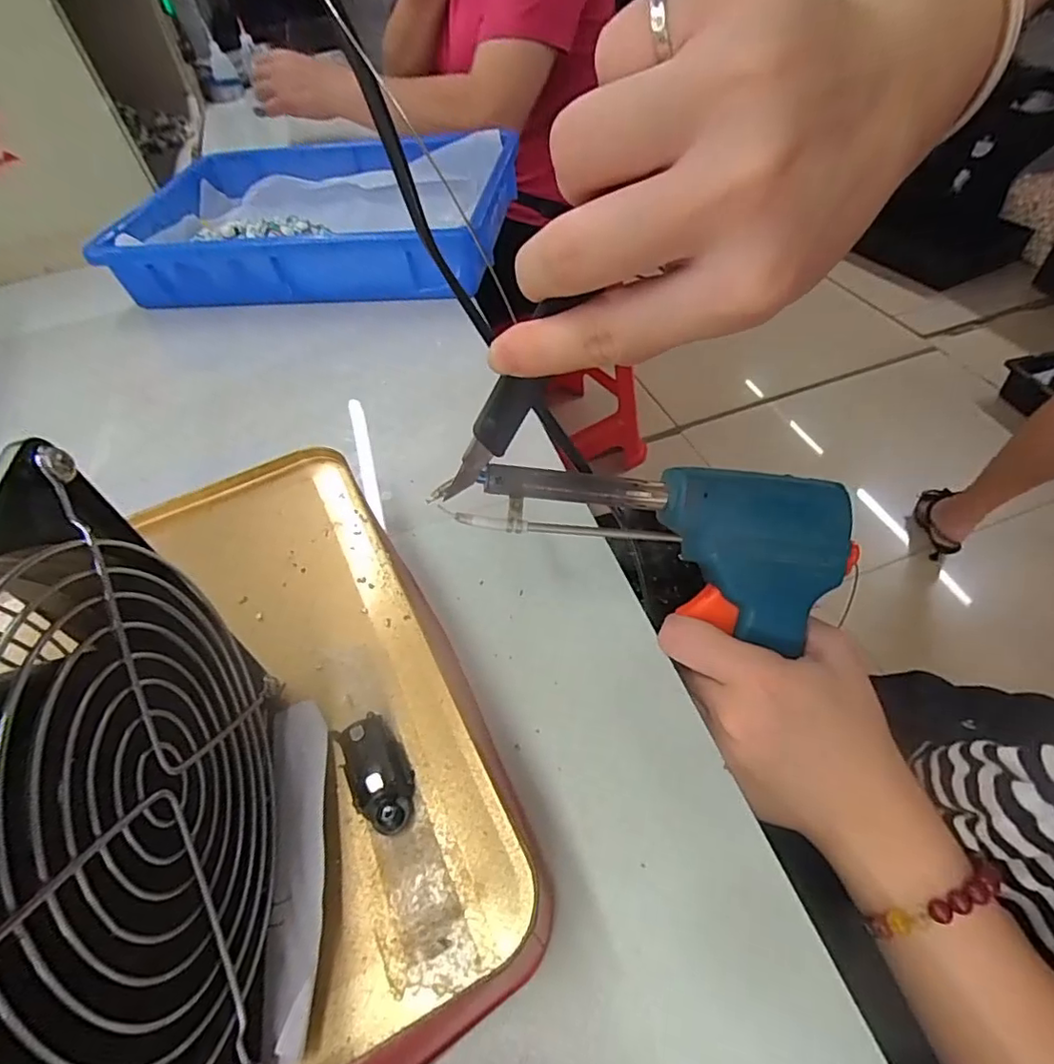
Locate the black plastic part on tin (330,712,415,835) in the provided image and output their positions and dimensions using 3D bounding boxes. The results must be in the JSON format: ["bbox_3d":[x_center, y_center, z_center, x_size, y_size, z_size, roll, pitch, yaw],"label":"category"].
[{"bbox_3d":[-0.047,0.074,0.181,0.018,0.014,0.035,-32,53,-19],"label":"black plastic part on tin"}]

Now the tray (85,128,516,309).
[{"bbox_3d":[-0.205,-0.318,0.583,0.360,0.069,0.248,2,50,10],"label":"tray"}]

